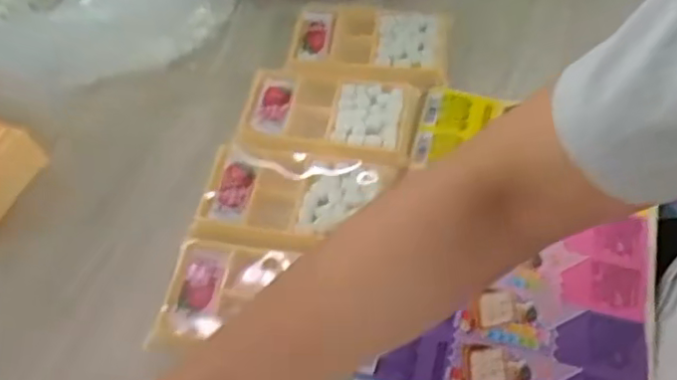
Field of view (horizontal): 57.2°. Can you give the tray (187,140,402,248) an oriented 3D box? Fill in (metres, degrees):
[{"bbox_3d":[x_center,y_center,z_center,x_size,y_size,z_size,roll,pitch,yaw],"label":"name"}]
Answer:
[{"bbox_3d":[-0.031,0.003,0.438,0.137,0.016,0.070,1,58,1],"label":"tray"}]

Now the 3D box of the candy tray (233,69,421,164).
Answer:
[{"bbox_3d":[-0.007,-0.063,0.476,0.133,0.017,0.083,4,58,3],"label":"candy tray"}]

